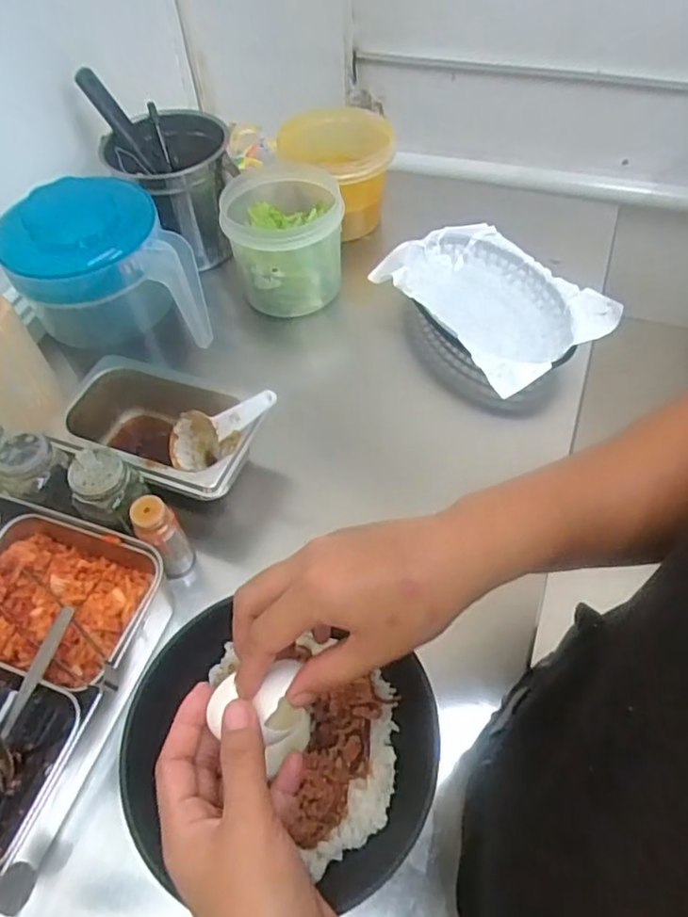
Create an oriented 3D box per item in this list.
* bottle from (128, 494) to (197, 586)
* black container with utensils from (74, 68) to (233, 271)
[{"bbox_3d":[-0.134,0.068,0.481,0.027,0.104,0.026,-2,54,3],"label":"bottle"},{"bbox_3d":[-0.193,-0.323,0.709,0.130,0.163,0.143,-18,55,-8],"label":"black container with utensils"}]

